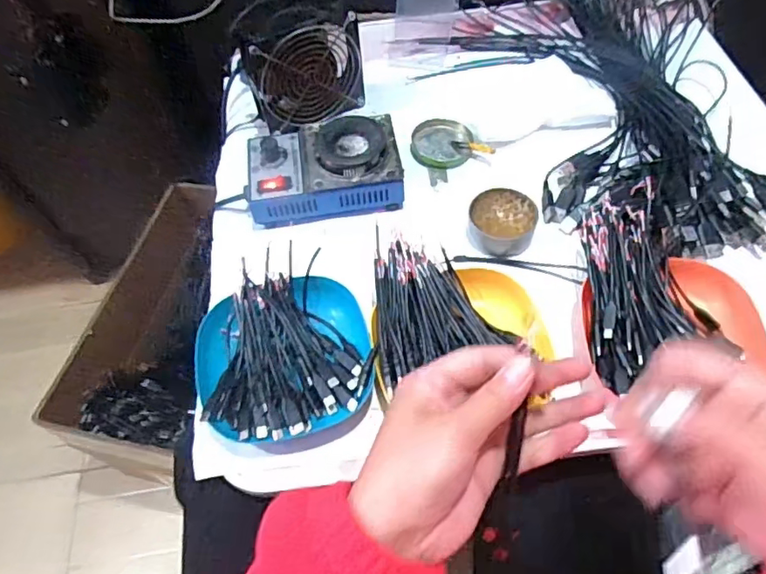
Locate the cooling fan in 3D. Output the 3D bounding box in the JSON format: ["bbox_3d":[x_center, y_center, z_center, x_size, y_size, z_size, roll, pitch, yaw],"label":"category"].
[{"bbox_3d":[-0.081,-0.230,0.595,0.117,0.108,0.034,-25,60,-11],"label":"cooling fan"}]

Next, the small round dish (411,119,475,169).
[{"bbox_3d":[0.064,-0.154,0.604,0.065,0.011,0.063,0,59,4],"label":"small round dish"}]

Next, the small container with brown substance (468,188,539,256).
[{"bbox_3d":[0.113,-0.062,0.529,0.061,0.025,0.057,-2,59,3],"label":"small container with brown substance"}]

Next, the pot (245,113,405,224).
[{"bbox_3d":[-0.059,-0.119,0.555,0.150,0.061,0.097,-10,58,-2],"label":"pot"}]

